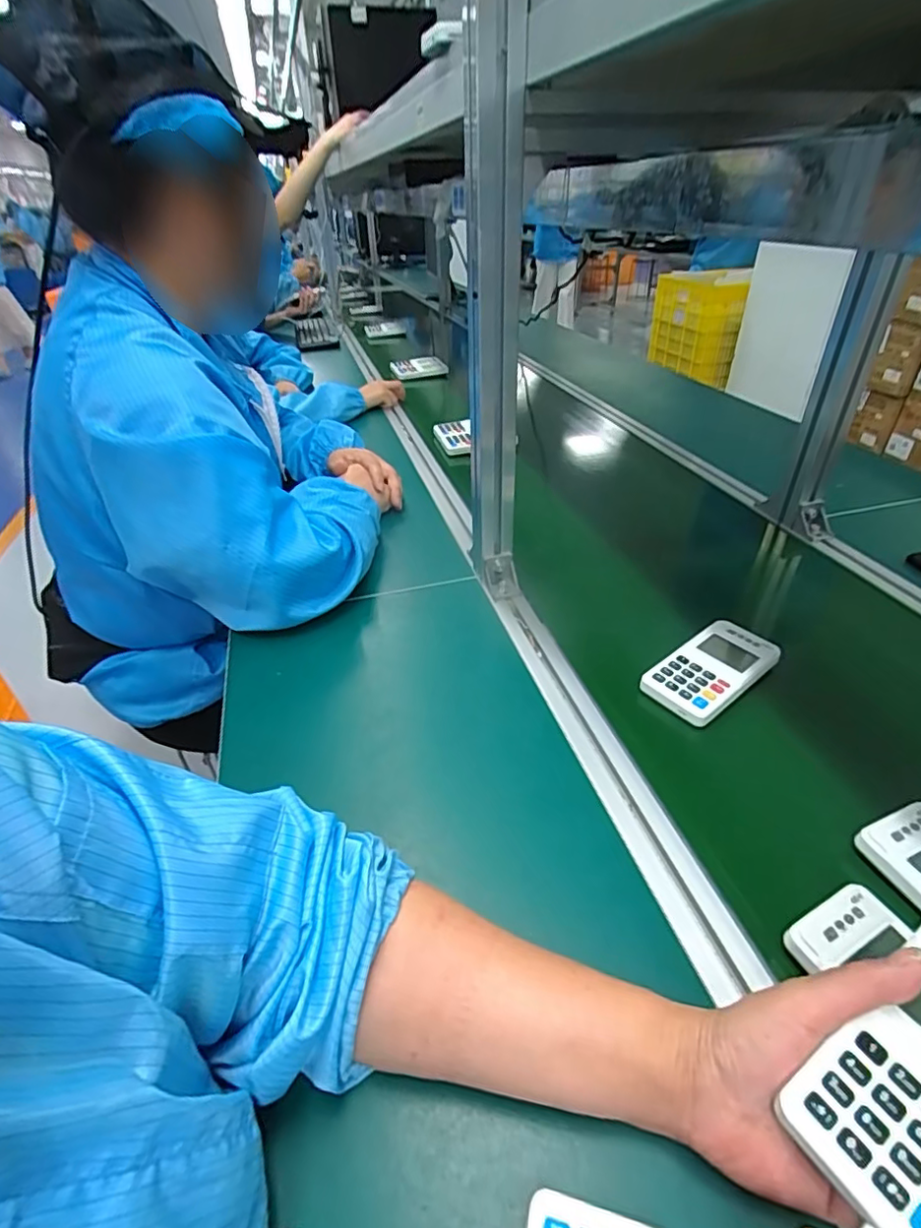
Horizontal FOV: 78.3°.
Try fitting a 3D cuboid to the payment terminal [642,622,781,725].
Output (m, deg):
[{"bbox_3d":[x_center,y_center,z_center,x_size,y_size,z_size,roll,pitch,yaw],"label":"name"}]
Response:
[{"bbox_3d":[0.245,0.054,0.555,0.134,0.023,0.070,-28,43,-30],"label":"payment terminal"}]

